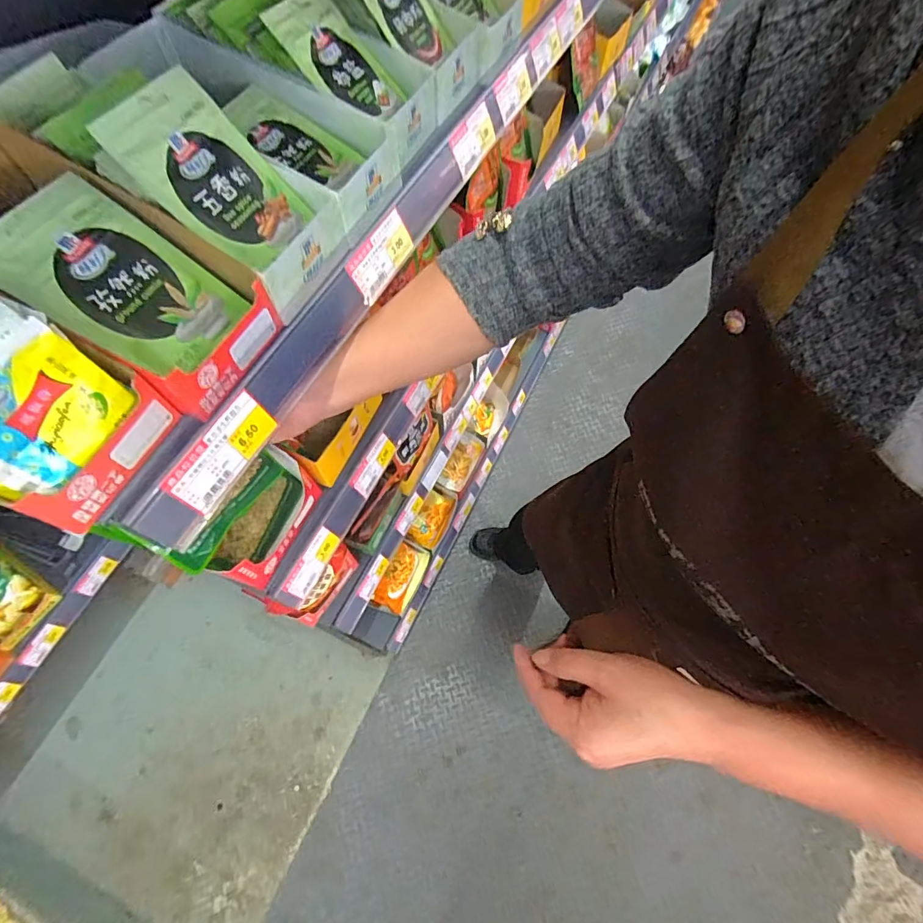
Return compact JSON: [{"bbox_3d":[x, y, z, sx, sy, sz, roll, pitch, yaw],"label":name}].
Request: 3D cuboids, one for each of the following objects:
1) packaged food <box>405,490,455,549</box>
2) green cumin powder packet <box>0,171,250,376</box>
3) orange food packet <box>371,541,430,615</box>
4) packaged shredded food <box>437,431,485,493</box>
[{"bbox_3d":[-0.071,0.144,1.150,0.074,0.063,0.149,21,67,8],"label":"packaged food"},{"bbox_3d":[-0.197,-0.102,0.265,0.112,0.007,0.081,35,63,-21],"label":"green cumin powder packet"},{"bbox_3d":[-0.145,0.266,1.071,0.097,0.045,0.148,39,57,-24],"label":"orange food packet"},{"bbox_3d":[0.000,0.008,1.209,0.074,0.040,0.165,23,67,9],"label":"packaged shredded food"}]

